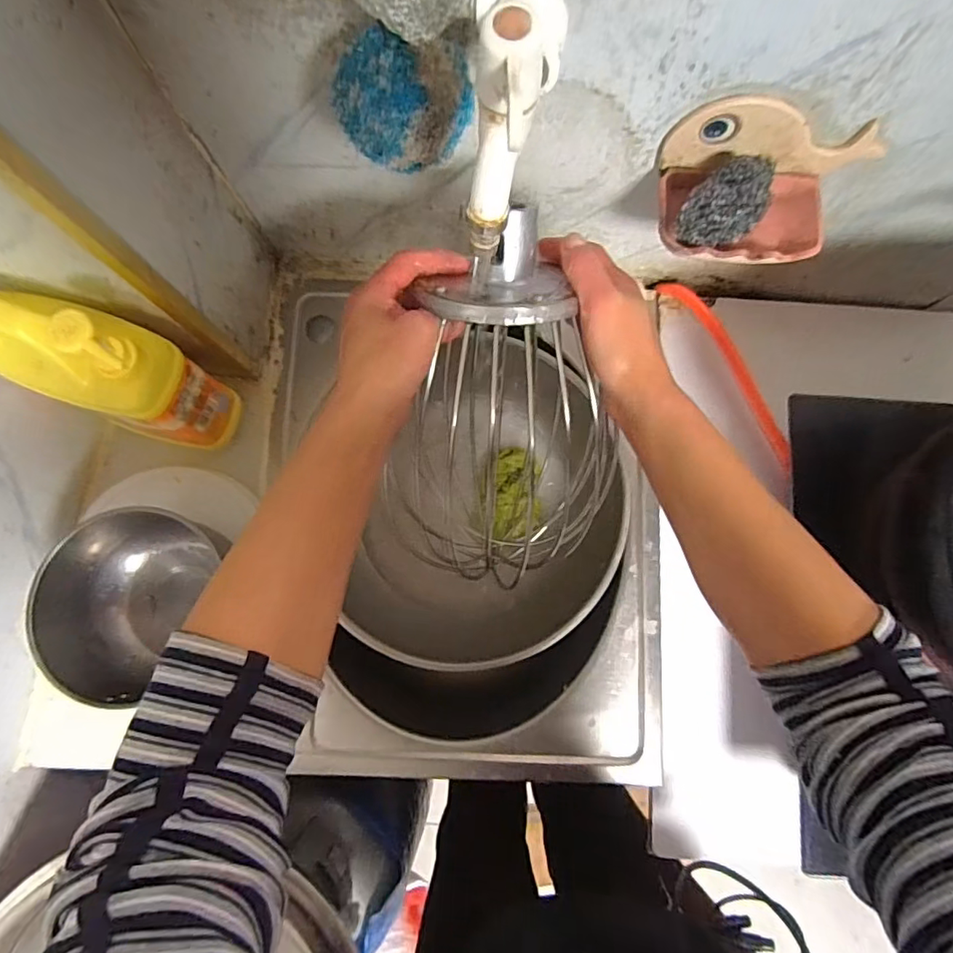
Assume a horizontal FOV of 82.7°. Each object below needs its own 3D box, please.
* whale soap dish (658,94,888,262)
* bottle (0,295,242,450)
[{"bbox_3d":[0.220,-0.212,0.406,0.153,0.080,0.081,4,81,0],"label":"whale soap dish"},{"bbox_3d":[-0.304,-0.085,0.464,0.134,0.250,0.070,16,81,1],"label":"bottle"}]

